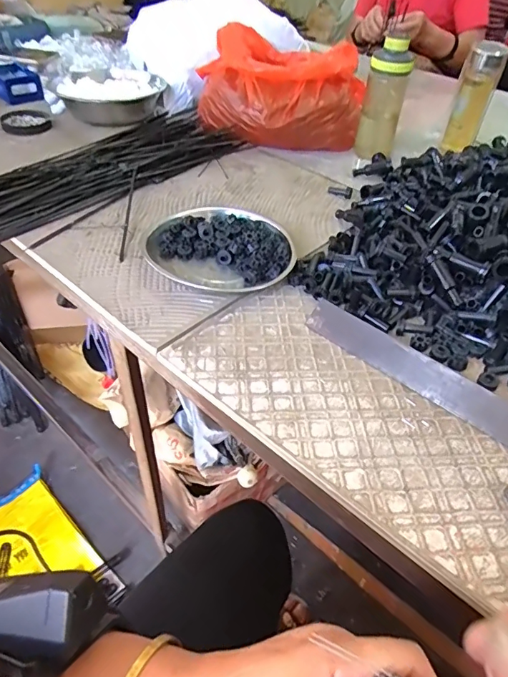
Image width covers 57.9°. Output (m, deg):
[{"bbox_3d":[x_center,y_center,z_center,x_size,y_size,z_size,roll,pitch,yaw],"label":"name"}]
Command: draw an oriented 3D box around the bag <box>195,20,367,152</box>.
[{"bbox_3d":[0.051,-0.479,0.877,0.300,0.143,0.285,8,45,5],"label":"bag"}]

